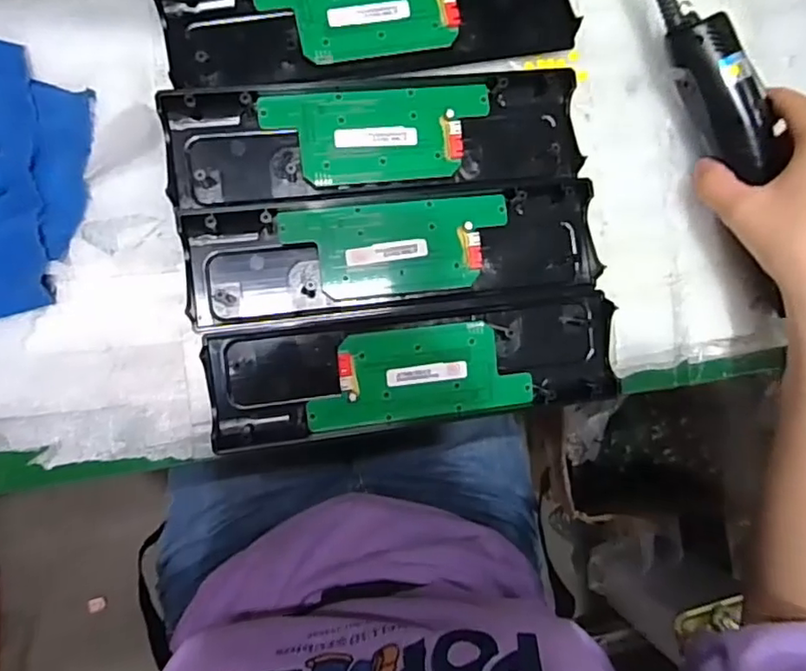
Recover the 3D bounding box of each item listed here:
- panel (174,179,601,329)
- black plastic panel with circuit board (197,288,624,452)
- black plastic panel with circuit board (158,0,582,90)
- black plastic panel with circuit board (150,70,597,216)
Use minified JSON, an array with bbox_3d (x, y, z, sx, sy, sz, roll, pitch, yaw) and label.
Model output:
[{"bbox_3d":[-0.001,-0.050,0.361,0.244,0.013,0.067,-7,92,-9],"label":"panel"},{"bbox_3d":[0.011,0.020,0.360,0.243,0.019,0.068,-7,92,-9],"label":"black plastic panel with circuit board"},{"bbox_3d":[-0.015,-0.197,0.361,0.247,0.013,0.064,-11,92,-9],"label":"black plastic panel with circuit board"},{"bbox_3d":[-0.012,-0.120,0.359,0.246,0.015,0.071,-6,92,-9],"label":"black plastic panel with circuit board"}]

